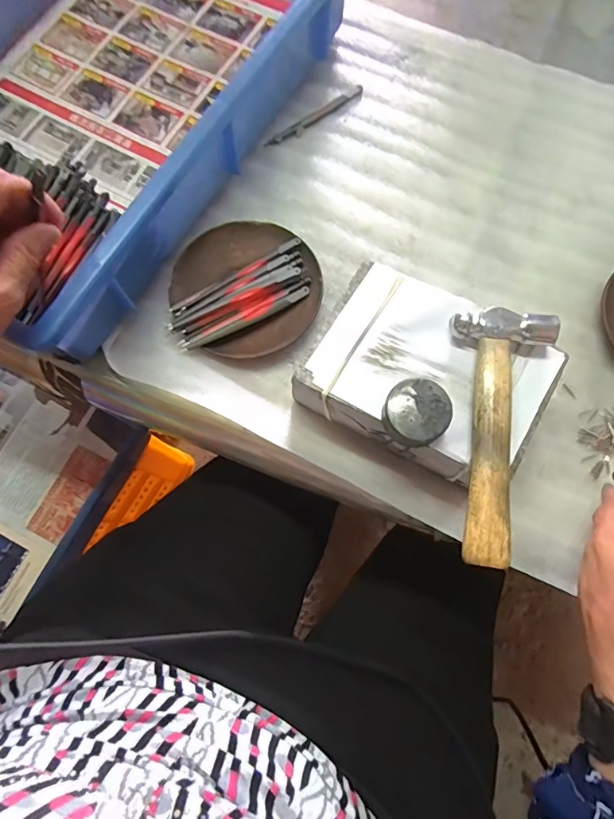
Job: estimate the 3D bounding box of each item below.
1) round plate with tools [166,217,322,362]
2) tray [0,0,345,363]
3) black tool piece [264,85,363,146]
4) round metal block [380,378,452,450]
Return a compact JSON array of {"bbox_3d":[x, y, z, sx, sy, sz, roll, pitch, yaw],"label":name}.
[{"bbox_3d":[-0.048,-0.096,0.362,0.112,0.016,0.109,0,74,0],"label":"round plate with tools"},{"bbox_3d":[-0.175,-0.268,0.379,0.277,0.073,0.414,30,76,8],"label":"tray"},{"bbox_3d":[0.008,-0.259,0.414,0.105,0.004,0.011,-37,78,-10],"label":"black tool piece"},{"bbox_3d":[0.063,0.004,0.276,0.036,0.020,0.039,0,74,0],"label":"round metal block"}]

